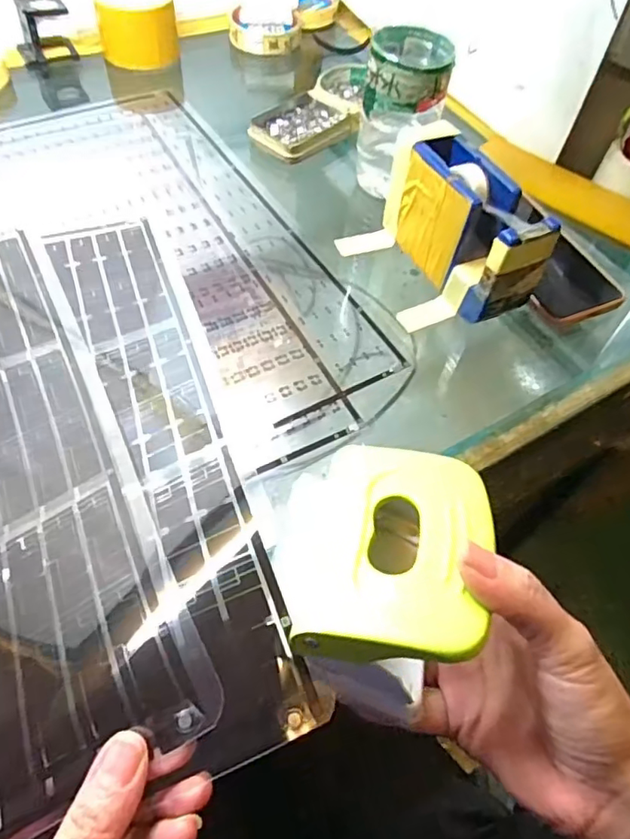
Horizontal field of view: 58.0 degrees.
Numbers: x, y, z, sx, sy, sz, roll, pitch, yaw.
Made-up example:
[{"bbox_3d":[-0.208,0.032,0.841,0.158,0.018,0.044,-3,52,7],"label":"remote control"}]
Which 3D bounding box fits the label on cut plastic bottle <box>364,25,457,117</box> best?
[{"bbox_3d":[0.075,-0.276,0.443,0.061,0.041,0.075,11,55,2],"label":"label on cut plastic bottle"}]

